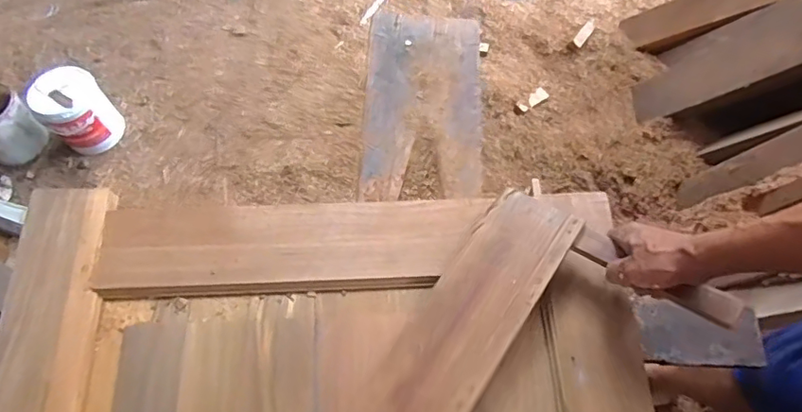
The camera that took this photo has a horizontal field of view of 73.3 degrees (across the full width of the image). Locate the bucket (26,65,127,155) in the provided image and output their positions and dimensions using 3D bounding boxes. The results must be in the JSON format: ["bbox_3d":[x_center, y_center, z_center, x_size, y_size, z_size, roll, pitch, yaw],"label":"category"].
[{"bbox_3d":[-0.953,-0.278,1.604,0.164,0.232,0.191,38,71,17],"label":"bucket"}]

